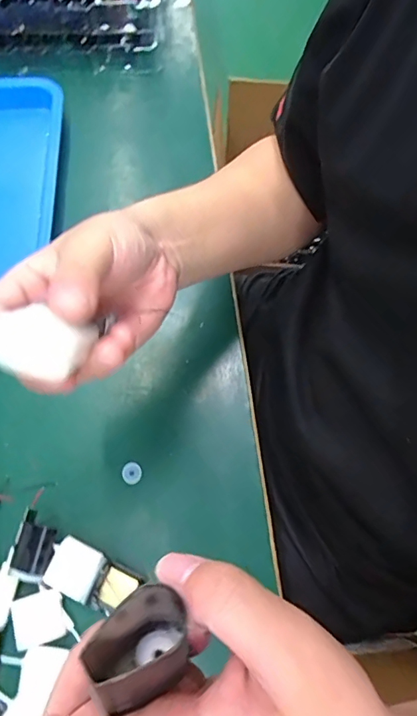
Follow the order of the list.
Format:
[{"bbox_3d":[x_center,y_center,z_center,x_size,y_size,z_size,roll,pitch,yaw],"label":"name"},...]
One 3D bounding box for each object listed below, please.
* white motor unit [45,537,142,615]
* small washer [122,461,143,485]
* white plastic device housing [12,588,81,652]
[{"bbox_3d":[-0.095,0.179,0.382,0.071,0.019,0.038,23,71,9],"label":"white motor unit"},{"bbox_3d":[-0.069,0.104,0.422,0.018,0.004,0.019,0,69,0],"label":"small washer"},{"bbox_3d":[-0.131,0.205,0.369,0.042,0.013,0.037,-16,70,-6],"label":"white plastic device housing"}]

